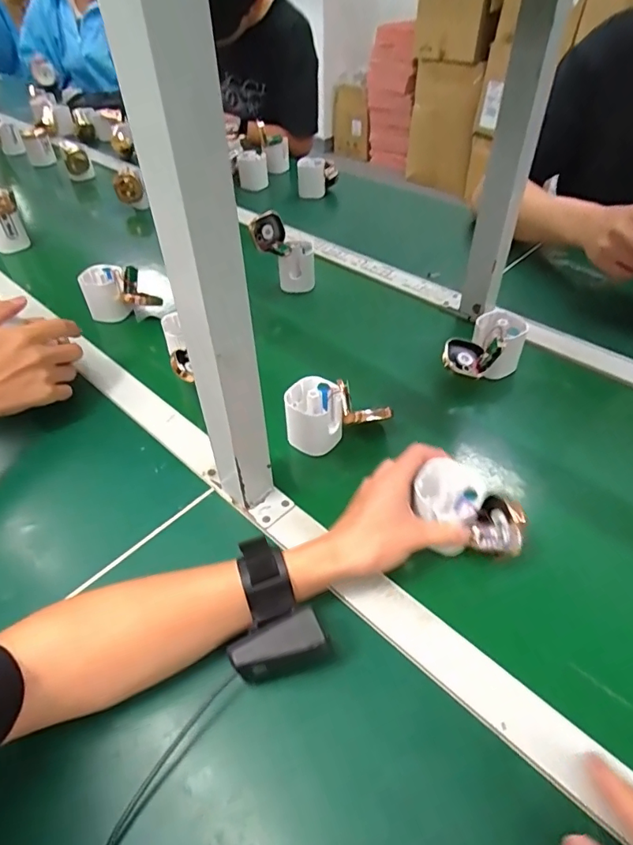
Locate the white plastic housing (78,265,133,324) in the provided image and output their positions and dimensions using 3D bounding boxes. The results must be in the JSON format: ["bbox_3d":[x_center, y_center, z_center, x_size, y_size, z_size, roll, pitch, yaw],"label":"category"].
[{"bbox_3d":[-0.310,-0.189,0.730,0.059,0.067,0.053,-17,45,-11],"label":"white plastic housing"}]

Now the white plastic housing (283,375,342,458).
[{"bbox_3d":[-0.002,-0.007,0.532,0.061,0.063,0.057,-4,49,3],"label":"white plastic housing"}]

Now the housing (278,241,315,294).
[{"bbox_3d":[-0.030,-0.237,0.759,0.053,0.081,0.021,-6,57,-2],"label":"housing"}]

